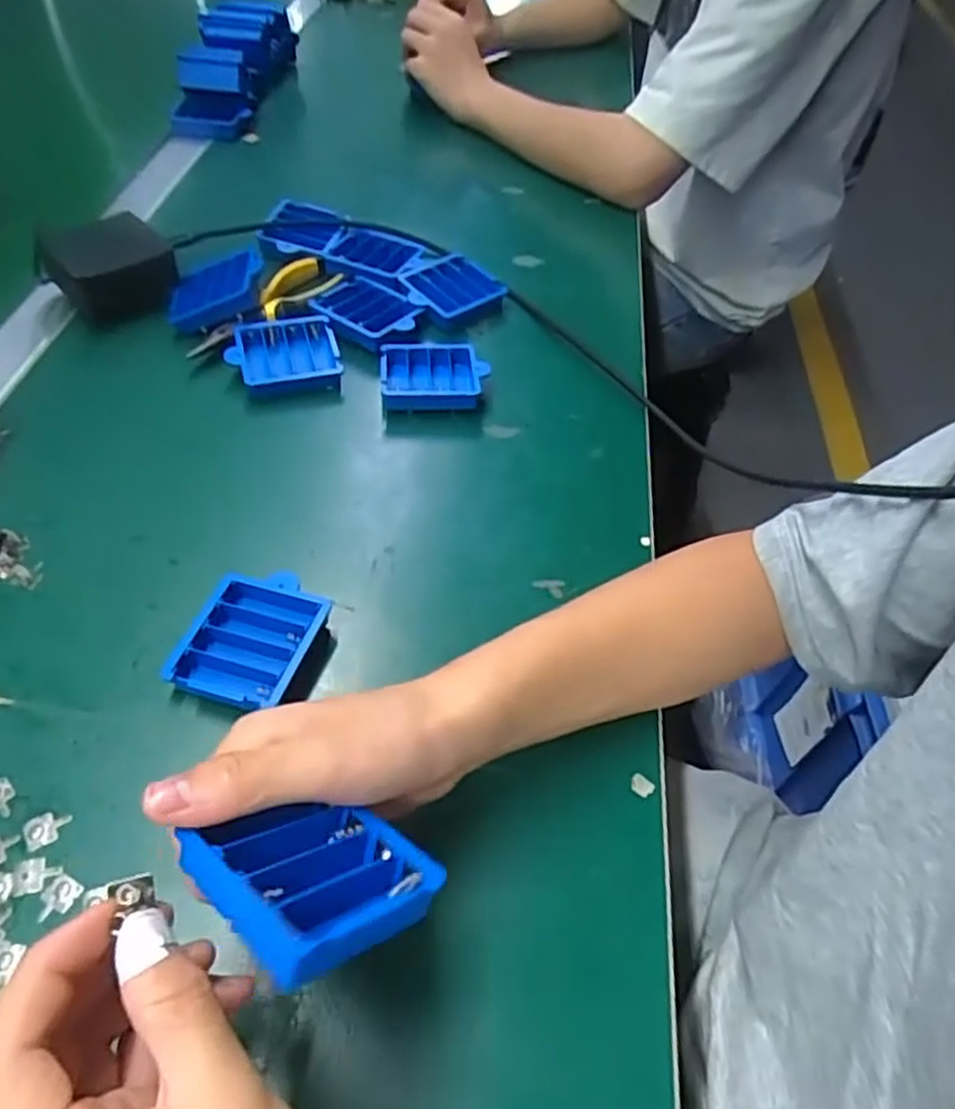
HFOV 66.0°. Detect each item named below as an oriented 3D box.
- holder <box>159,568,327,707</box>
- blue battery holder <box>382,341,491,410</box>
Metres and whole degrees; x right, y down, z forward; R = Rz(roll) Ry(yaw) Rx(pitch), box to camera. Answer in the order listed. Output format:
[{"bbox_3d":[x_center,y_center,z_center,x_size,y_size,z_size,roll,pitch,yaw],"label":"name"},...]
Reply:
[{"bbox_3d":[-0.121,0.045,0.397,0.067,0.024,0.077,17,52,8],"label":"holder"},{"bbox_3d":[-0.033,-0.133,0.543,0.075,0.019,0.066,-2,52,-7],"label":"blue battery holder"}]

